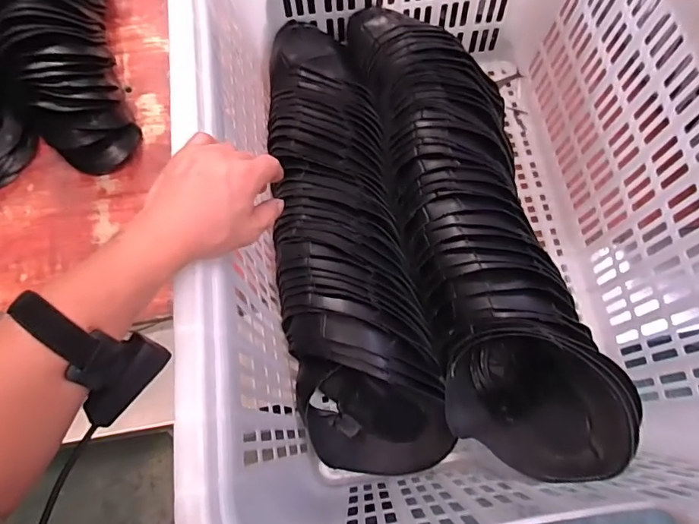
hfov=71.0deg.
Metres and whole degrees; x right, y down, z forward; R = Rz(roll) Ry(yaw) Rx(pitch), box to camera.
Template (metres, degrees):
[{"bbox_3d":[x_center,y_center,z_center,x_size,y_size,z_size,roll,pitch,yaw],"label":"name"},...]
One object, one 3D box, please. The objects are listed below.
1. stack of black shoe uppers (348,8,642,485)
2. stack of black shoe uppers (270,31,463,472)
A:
[{"bbox_3d":[0.169,-0.075,0.707,0.196,0.154,0.713,-12,70,-4],"label":"stack of black shoe uppers"},{"bbox_3d":[-0.013,-0.049,0.740,0.191,0.130,0.690,-10,70,-3],"label":"stack of black shoe uppers"}]

